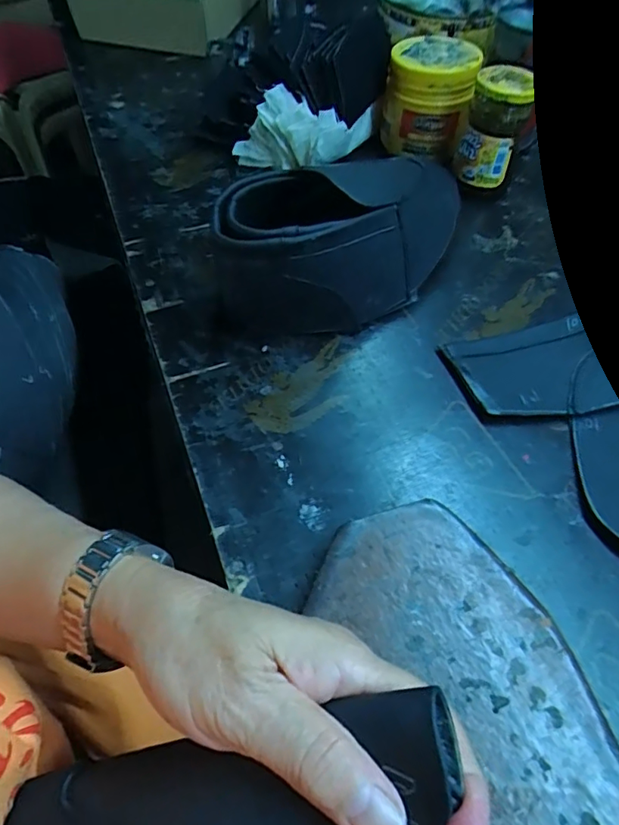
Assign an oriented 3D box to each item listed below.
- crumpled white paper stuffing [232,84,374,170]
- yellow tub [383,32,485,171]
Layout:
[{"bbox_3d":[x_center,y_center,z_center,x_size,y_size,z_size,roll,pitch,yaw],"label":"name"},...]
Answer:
[{"bbox_3d":[0.000,-0.289,0.522,0.148,0.076,0.059,-10,57,-8],"label":"crumpled white paper stuffing"},{"bbox_3d":[0.121,-0.323,0.525,0.084,0.092,0.081,10,57,6],"label":"yellow tub"}]

